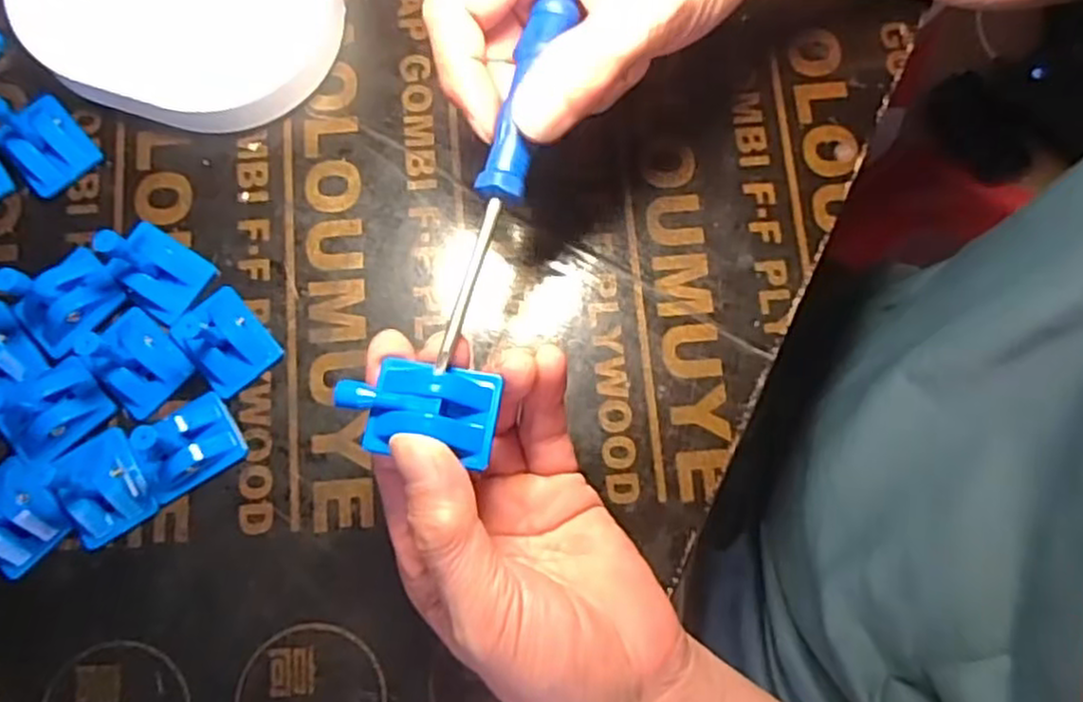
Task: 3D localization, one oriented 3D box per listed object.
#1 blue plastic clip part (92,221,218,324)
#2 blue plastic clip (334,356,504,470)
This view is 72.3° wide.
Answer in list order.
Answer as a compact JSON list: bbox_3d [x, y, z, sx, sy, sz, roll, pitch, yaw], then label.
[{"bbox_3d":[-0.184,-0.040,0.346,0.051,0.016,0.033,34,81,7],"label":"blue plastic clip part"},{"bbox_3d":[-0.044,0.020,0.256,0.054,0.013,0.031,6,80,1],"label":"blue plastic clip"}]

